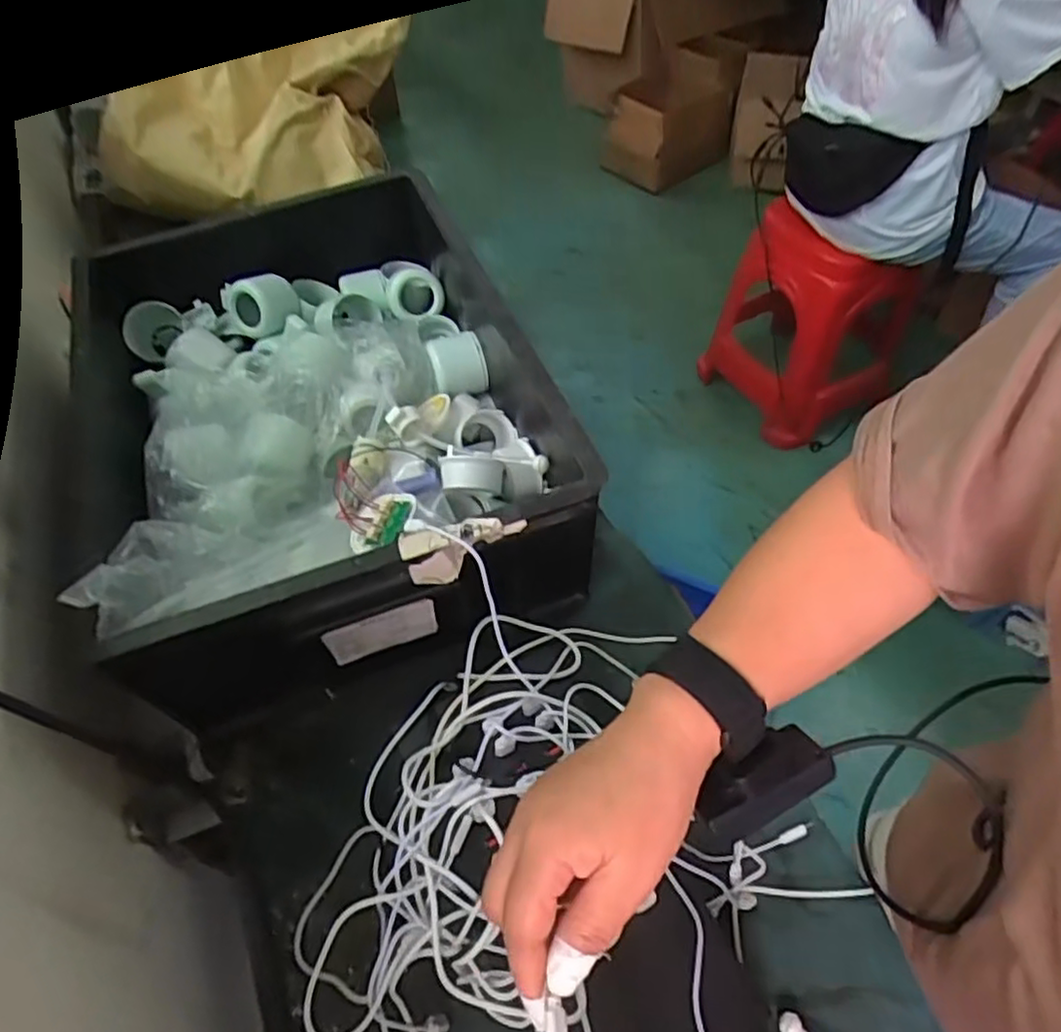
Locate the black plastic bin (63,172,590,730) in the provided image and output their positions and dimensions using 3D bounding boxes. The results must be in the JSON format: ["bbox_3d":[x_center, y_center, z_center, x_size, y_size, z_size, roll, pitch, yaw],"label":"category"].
[{"bbox_3d":[-0.191,-0.103,0.616,0.373,0.151,0.493,-14,55,-6],"label":"black plastic bin"}]

